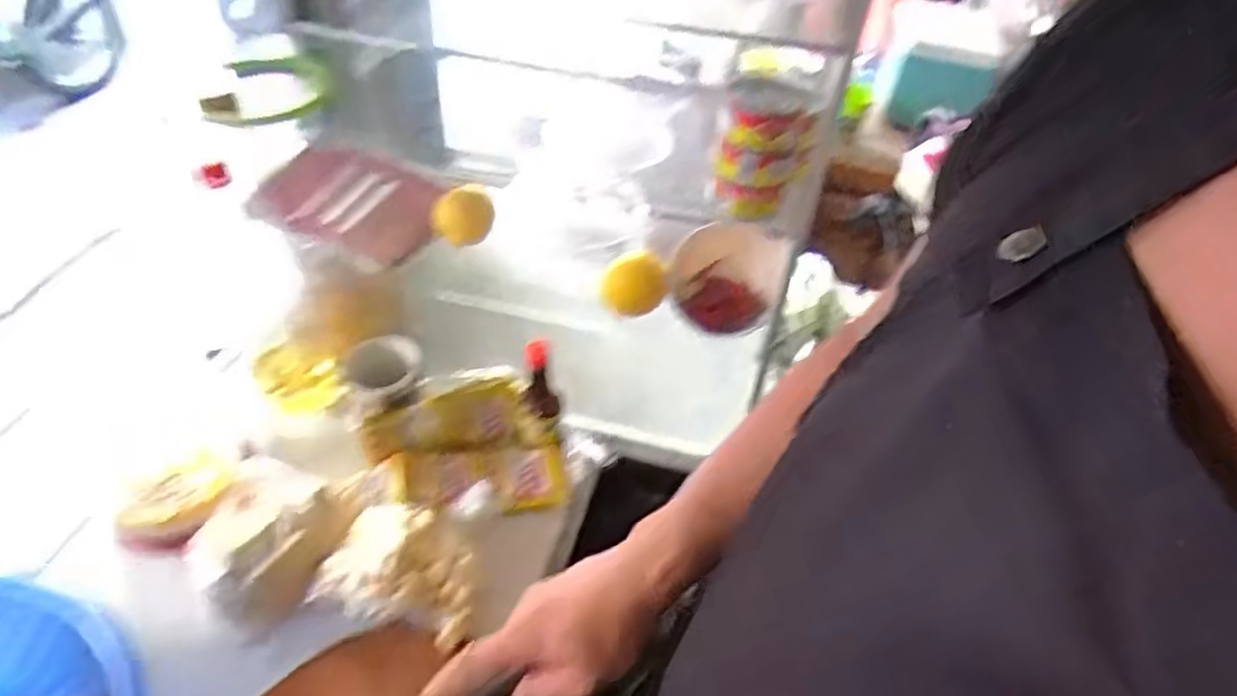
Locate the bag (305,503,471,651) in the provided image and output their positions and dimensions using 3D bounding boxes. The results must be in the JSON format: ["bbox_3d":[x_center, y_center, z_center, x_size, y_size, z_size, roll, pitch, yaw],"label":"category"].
[{"bbox_3d":[-0.193,0.205,0.673,0.133,0.060,0.102,21,47,14],"label":"bag"}]

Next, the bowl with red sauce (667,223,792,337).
[{"bbox_3d":[0.107,-0.068,0.742,0.110,0.058,0.110,0,88,7],"label":"bowl with red sauce"}]

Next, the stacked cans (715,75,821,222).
[{"bbox_3d":[0.118,-0.162,0.600,0.068,0.097,0.053,12,46,5],"label":"stacked cans"}]

